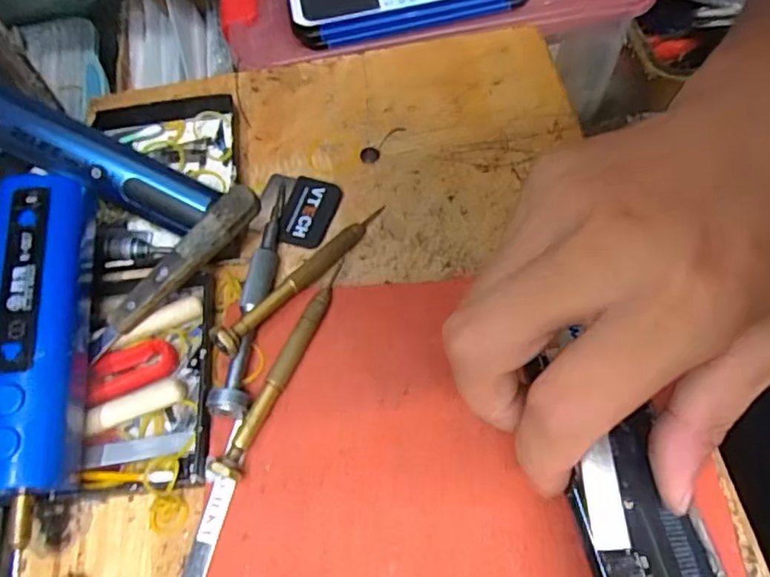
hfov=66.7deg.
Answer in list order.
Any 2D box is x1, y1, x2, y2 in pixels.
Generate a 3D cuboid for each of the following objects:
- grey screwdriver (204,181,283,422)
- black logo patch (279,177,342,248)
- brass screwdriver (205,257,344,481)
[{"bbox_3d":[-0.061,0.000,0.275,0.015,0.016,0.127,1,62,5],"label":"grey screwdriver"},{"bbox_3d":[-0.040,-0.041,0.303,0.027,0.005,0.039,15,64,12],"label":"black logo patch"},{"bbox_3d":[-0.043,0.034,0.257,0.012,0.011,0.107,20,65,14],"label":"brass screwdriver"}]

